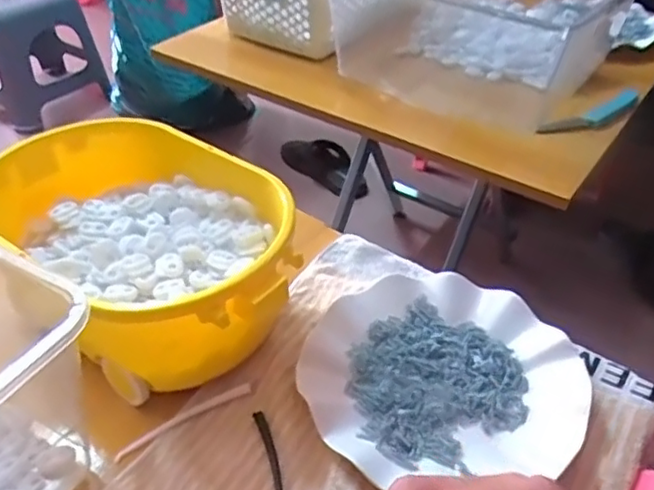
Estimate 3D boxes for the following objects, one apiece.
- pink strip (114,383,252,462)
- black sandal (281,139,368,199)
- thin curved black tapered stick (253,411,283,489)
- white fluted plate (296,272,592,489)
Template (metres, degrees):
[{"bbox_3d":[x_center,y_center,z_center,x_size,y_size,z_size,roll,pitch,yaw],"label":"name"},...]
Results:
[{"bbox_3d":[-0.093,0.113,0.415,0.095,0.004,0.008,-22,45,-26],"label":"pink strip"},{"bbox_3d":[0.002,-0.190,1.473,0.203,0.091,0.082,24,36,-17],"label":"black sandal"},{"bbox_3d":[-0.033,0.139,0.389,0.009,0.006,0.084,-10,40,-13],"label":"thin curved black tapered stick"},{"bbox_3d":[0.077,0.085,0.438,0.183,0.023,0.157,-4,39,-6],"label":"white fluted plate"}]

